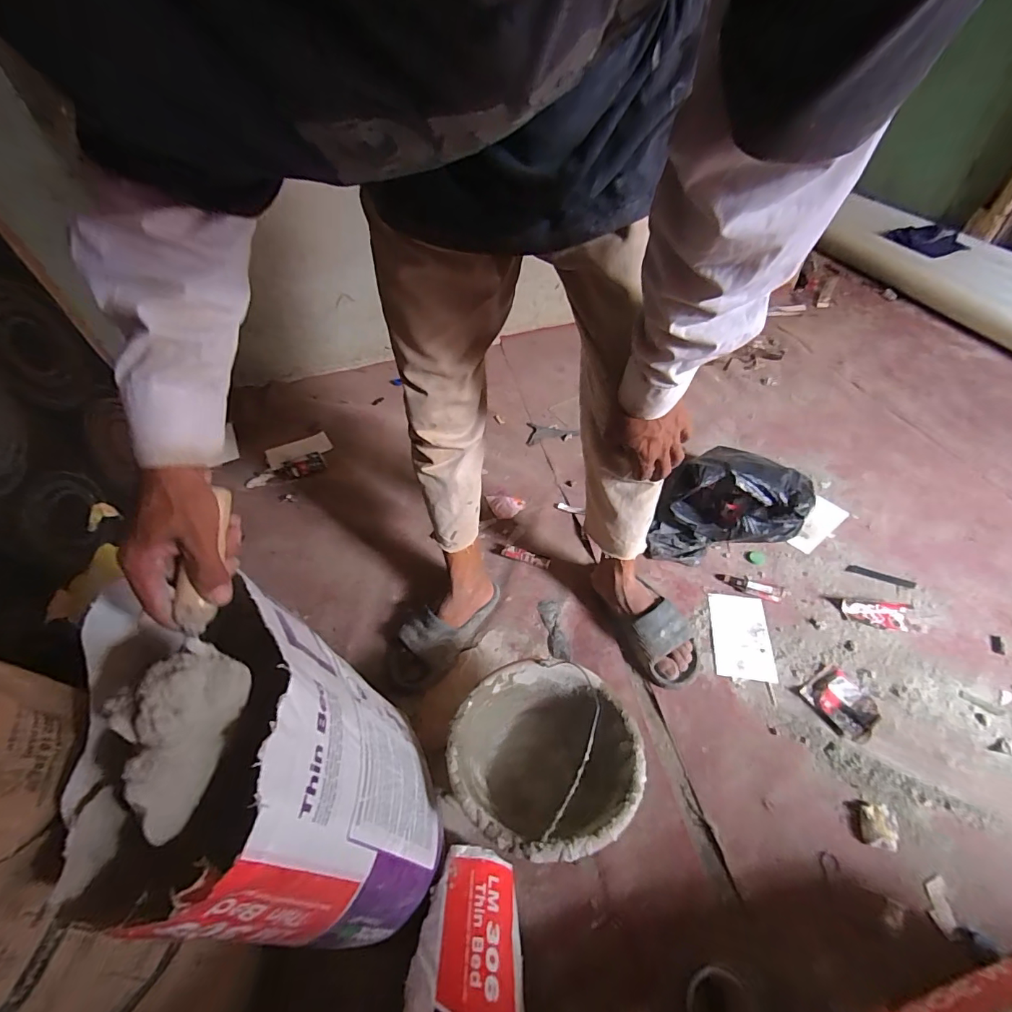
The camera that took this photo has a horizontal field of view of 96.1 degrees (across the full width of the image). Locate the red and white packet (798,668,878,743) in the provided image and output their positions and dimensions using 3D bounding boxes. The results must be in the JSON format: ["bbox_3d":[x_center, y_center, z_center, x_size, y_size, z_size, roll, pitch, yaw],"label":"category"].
[{"bbox_3d":[0.572,0.337,0.773,0.095,0.018,0.107,-20,49,-14],"label":"red and white packet"}]

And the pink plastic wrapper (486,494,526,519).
[{"bbox_3d":[-0.004,0.001,1.171,0.099,0.014,0.069,4,48,8],"label":"pink plastic wrapper"}]

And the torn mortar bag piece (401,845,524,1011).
[{"bbox_3d":[-0.043,0.564,0.515,0.136,0.069,0.287,3,29,7],"label":"torn mortar bag piece"}]

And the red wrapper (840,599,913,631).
[{"bbox_3d":[0.718,0.207,0.882,0.112,0.018,0.062,12,49,15],"label":"red wrapper"}]

